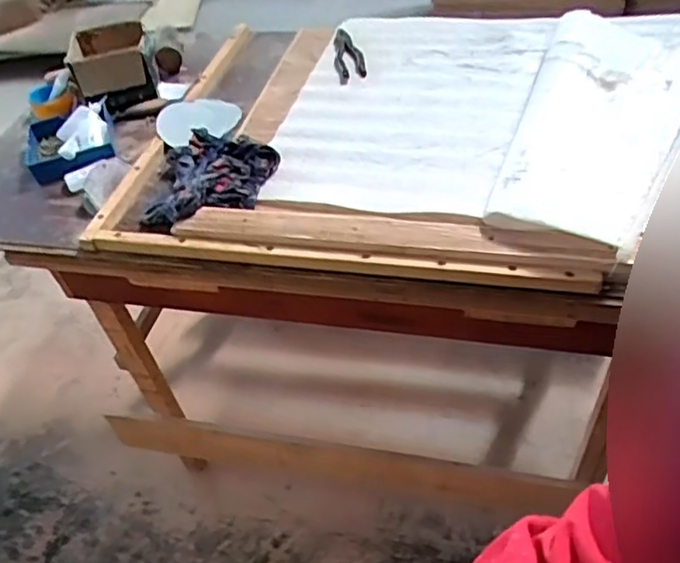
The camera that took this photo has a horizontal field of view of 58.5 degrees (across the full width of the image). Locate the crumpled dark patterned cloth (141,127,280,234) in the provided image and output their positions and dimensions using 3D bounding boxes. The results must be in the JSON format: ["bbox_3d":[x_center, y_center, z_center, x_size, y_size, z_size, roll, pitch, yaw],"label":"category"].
[{"bbox_3d":[-0.199,-0.166,0.947,0.201,0.055,0.235,-1,47,9],"label":"crumpled dark patterned cloth"}]

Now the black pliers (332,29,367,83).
[{"bbox_3d":[0.014,-0.459,1.223,0.056,0.027,0.196,-8,45,-3],"label":"black pliers"}]

